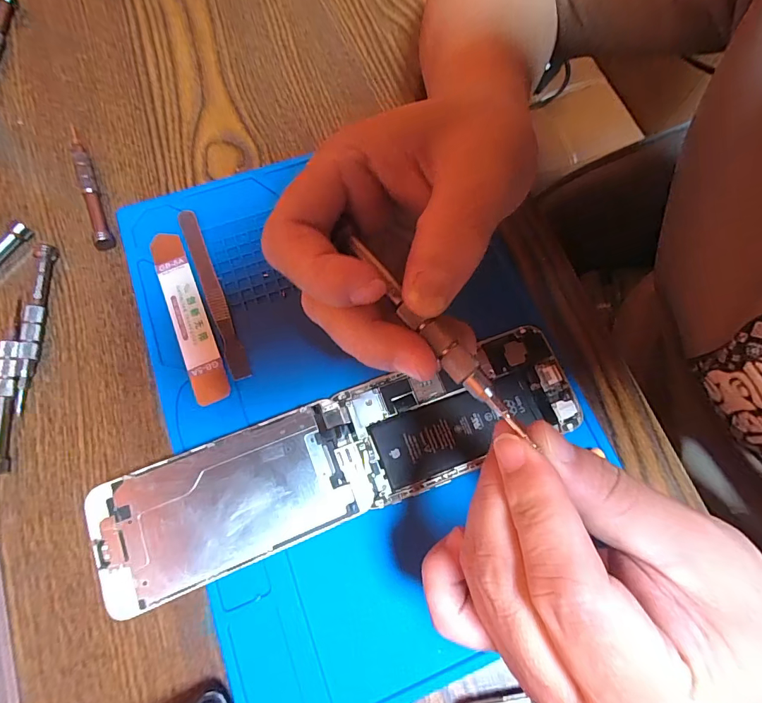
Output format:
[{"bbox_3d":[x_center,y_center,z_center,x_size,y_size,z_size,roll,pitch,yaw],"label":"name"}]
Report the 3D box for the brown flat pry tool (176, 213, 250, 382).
[{"bbox_3d":[-0.104,-0.038,0.261,0.011,0.004,0.120,-22,74,-8],"label":"brown flat pry tool"}]

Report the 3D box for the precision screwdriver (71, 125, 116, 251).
[{"bbox_3d":[-0.197,-0.113,0.283,0.011,0.010,0.103,-22,74,-8],"label":"precision screwdriver"}]

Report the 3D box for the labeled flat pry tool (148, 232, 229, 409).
[{"bbox_3d":[-0.118,-0.023,0.257,0.020,0.004,0.115,-22,74,-8],"label":"labeled flat pry tool"}]

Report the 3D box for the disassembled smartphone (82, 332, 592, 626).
[{"bbox_3d":[-0.017,0.054,0.231,0.259,0.017,0.064,-20,74,-8],"label":"disassembled smartphone"}]

